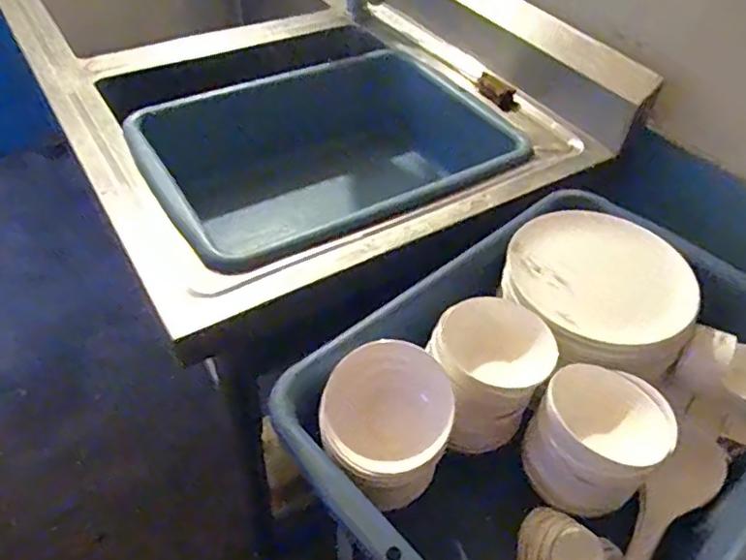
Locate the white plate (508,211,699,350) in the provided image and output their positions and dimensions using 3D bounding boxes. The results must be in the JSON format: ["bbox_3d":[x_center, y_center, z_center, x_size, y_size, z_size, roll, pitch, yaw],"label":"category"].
[{"bbox_3d":[0.253,-0.009,0.658,0.191,0.024,0.196,1,47,-1],"label":"white plate"}]

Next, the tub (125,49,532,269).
[{"bbox_3d":[-0.052,-0.179,0.926,0.569,0.182,0.410,-26,53,-23],"label":"tub"}]

